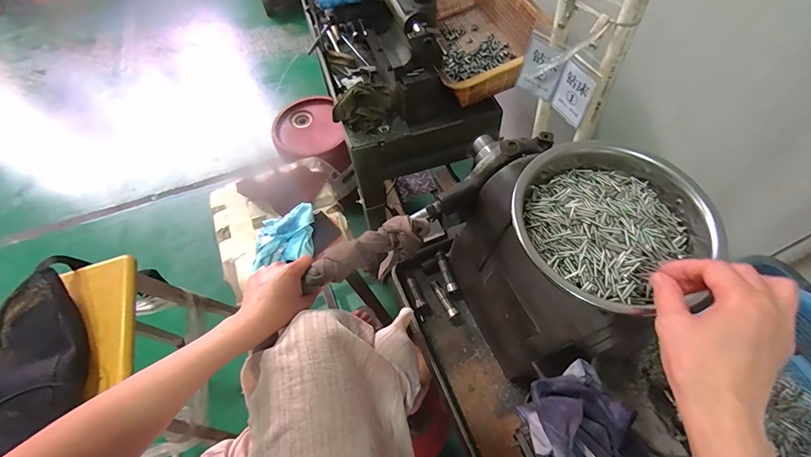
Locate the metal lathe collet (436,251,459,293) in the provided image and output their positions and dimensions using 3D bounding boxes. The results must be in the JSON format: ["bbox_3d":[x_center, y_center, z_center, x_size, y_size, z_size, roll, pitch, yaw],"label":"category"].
[{"bbox_3d":[0.074,0.078,0.657,0.019,0.012,0.076,-17,73,-7],"label":"metal lathe collet"}]

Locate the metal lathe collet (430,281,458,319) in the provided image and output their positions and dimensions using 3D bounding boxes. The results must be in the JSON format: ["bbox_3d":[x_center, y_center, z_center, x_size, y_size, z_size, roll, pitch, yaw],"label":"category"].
[{"bbox_3d":[0.067,0.124,0.642,0.018,0.019,0.073,-24,62,-11],"label":"metal lathe collet"}]

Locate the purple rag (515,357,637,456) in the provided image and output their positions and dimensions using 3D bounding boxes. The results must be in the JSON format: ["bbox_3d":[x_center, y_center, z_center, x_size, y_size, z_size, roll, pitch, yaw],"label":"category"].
[{"bbox_3d":[0.182,0.218,0.333,0.084,0.053,0.169,-18,61,-8],"label":"purple rag"}]

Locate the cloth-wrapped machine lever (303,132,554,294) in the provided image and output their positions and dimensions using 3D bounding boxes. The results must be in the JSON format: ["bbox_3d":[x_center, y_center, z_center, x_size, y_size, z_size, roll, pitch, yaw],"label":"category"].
[{"bbox_3d":[-0.001,0.001,0.467,0.400,0.057,0.052,-35,64,-3],"label":"cloth-wrapped machine lever"}]

